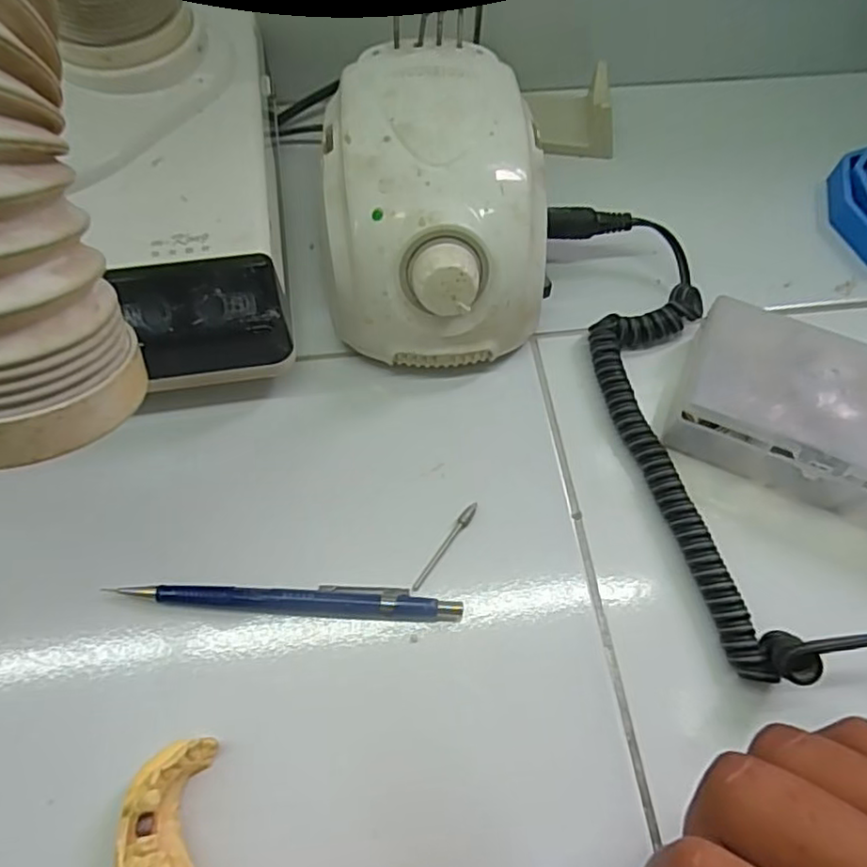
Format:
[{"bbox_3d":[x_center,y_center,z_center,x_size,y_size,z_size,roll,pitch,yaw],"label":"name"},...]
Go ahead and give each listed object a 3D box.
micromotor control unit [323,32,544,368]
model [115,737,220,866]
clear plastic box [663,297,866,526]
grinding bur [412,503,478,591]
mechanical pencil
[{"bbox_3d":[0.001,-0.105,0.298,0.098,0.082,0.137,0,63,-2],"label":"micromotor control unit"},{"bbox_3d":[-0.088,0.135,0.208,0.027,0.024,0.056,-8,63,-6],"label":"model"},{"bbox_3d":[0.170,-0.009,0.278,0.116,0.033,0.072,25,65,11],"label":"clear plastic box"},{"bbox_3d":[0.005,0.048,0.266,0.005,0.005,0.045,33,66,15],"label":"grinding bur"},{"bbox_3d":[-0.056,0.066,0.251,0.134,0.009,0.012,4,62,0],"label":"mechanical pencil"}]

